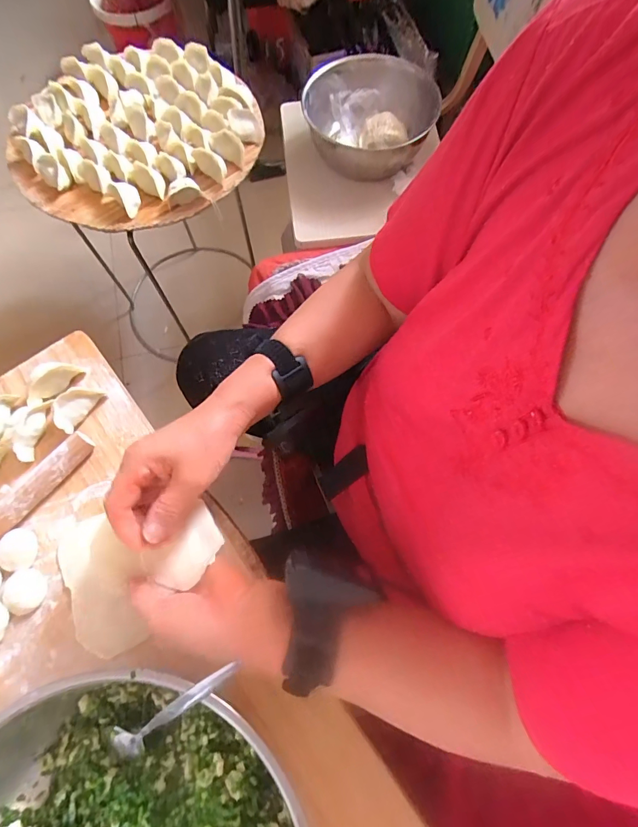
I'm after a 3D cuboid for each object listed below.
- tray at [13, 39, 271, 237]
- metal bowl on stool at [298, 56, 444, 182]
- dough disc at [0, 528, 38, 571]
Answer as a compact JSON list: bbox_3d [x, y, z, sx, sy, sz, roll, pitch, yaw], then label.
[{"bbox_3d":[-0.296,-0.464,0.649,0.348,0.048,0.381,0,70,0],"label":"tray"},{"bbox_3d":[0.086,-0.503,0.673,0.193,0.088,0.189,0,70,0],"label":"metal bowl on stool"},{"bbox_3d":[-0.294,0.132,0.386,0.036,0.005,0.038,0,70,0],"label":"dough disc"}]

